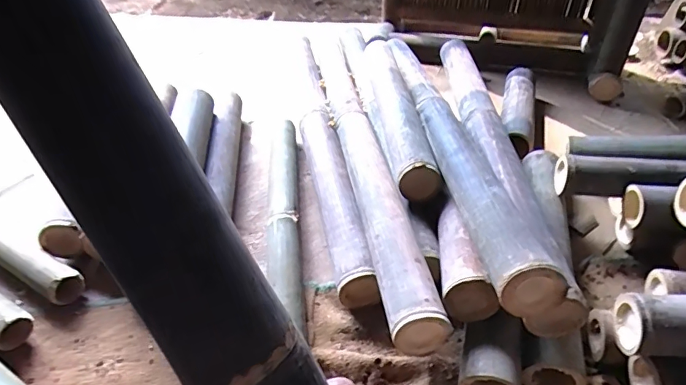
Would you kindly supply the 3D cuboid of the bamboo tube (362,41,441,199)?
[{"bbox_3d":[0.111,-0.188,1.015,0.077,0.083,0.563,-4,41,-2],"label":"bamboo tube"}]

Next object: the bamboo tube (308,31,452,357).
[{"bbox_3d":[0.013,-0.160,1.010,0.079,0.084,1.133,-7,41,-6],"label":"bamboo tube"}]

